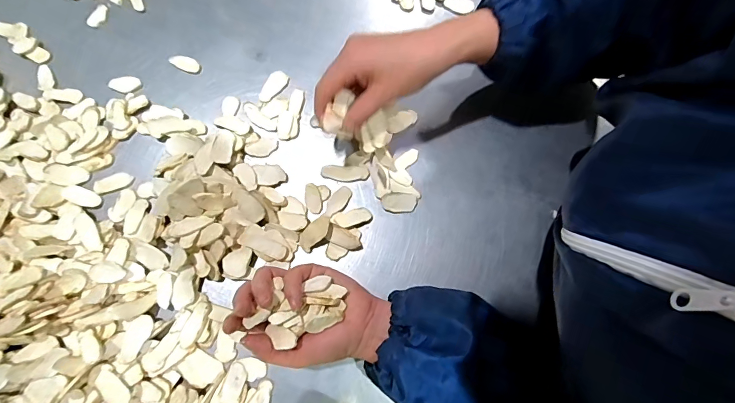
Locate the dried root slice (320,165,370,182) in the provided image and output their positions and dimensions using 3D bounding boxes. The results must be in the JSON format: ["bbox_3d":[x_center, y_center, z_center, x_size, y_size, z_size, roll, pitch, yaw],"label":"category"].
[{"bbox_3d":[-0.024,-0.030,0.406,0.050,0.004,0.016,3,76,0],"label":"dried root slice"}]

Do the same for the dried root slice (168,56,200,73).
[{"bbox_3d":[-0.204,-0.155,0.430,0.034,0.004,0.016,23,77,5],"label":"dried root slice"}]

